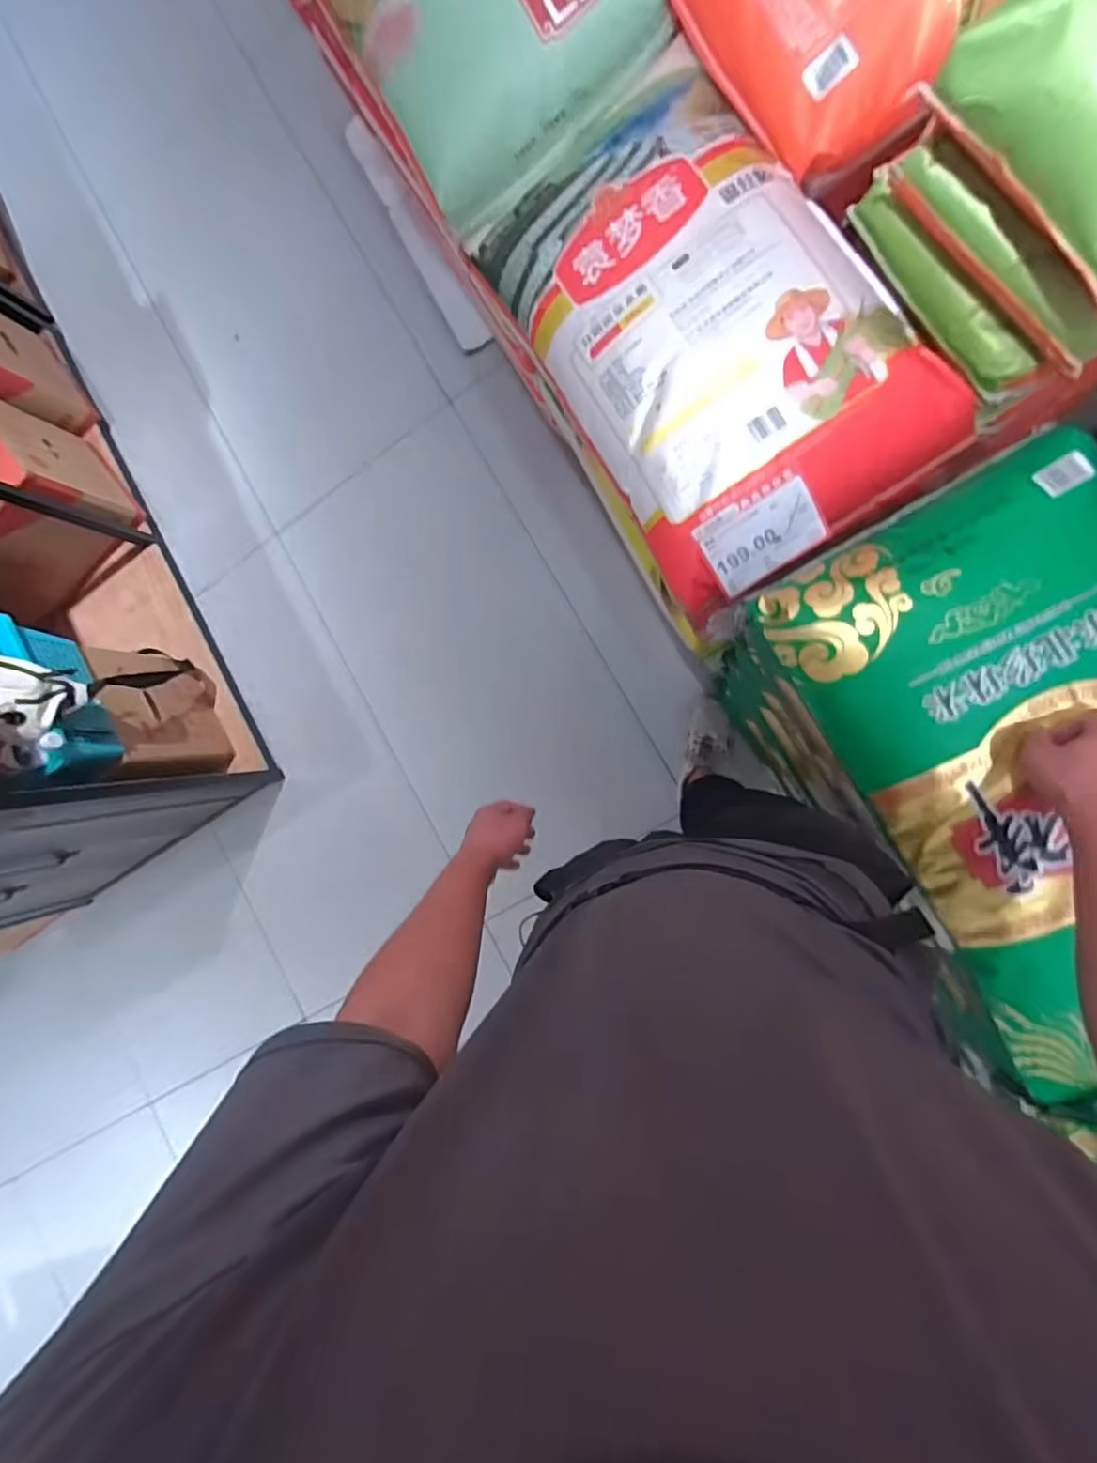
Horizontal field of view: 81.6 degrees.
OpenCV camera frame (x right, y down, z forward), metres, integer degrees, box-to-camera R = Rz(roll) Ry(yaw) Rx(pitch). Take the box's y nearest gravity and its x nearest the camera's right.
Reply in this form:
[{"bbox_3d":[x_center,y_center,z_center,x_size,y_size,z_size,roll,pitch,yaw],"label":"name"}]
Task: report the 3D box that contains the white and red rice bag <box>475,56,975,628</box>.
[{"bbox_3d":[0.165,-0.487,0.757,0.347,0.099,0.597,-34,82,11],"label":"white and red rice bag"}]

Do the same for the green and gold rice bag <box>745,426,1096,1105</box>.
[{"bbox_3d":[0.519,0.029,0.654,0.351,0.123,0.598,-28,90,9],"label":"green and gold rice bag"}]

